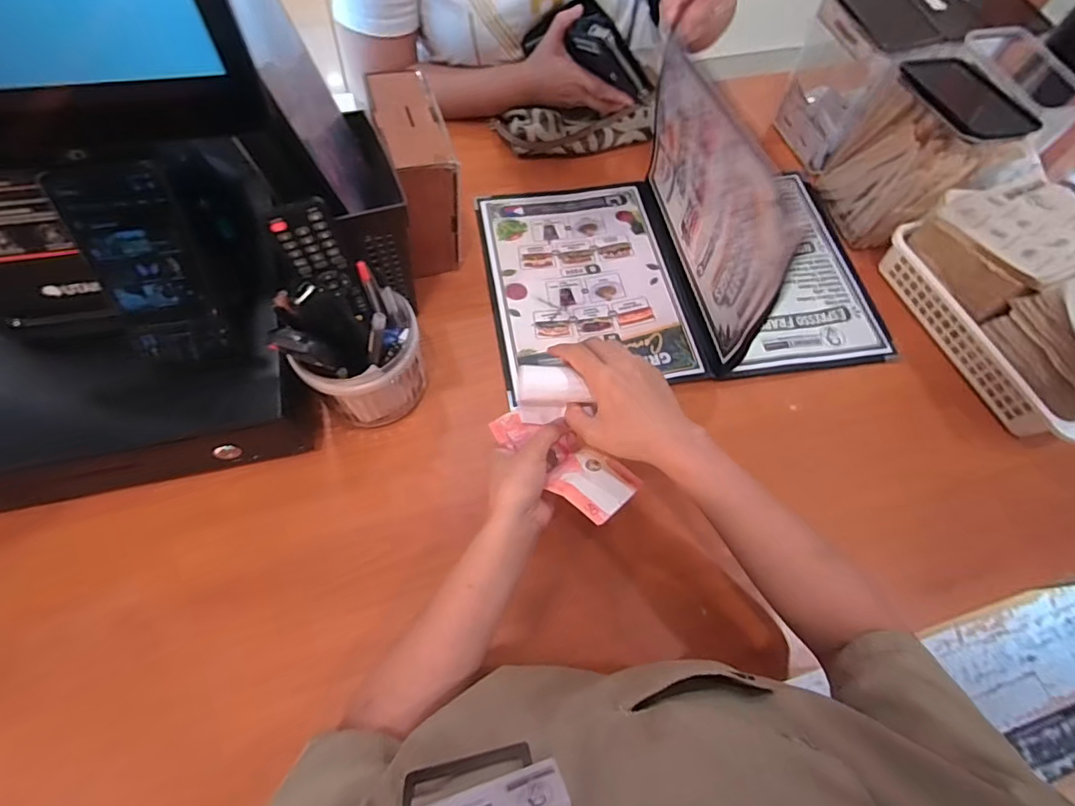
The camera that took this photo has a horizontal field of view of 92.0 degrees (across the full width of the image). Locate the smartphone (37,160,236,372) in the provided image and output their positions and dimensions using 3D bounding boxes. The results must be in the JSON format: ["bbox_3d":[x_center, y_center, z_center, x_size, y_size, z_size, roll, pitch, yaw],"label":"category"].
[{"bbox_3d":[-0.292,-0.095,0.395,0.073,0.157,0.009,-9,39,-9],"label":"smartphone"}]

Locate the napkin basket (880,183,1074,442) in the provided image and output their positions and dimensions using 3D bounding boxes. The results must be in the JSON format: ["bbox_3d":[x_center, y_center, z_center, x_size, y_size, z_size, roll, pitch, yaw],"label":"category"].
[{"bbox_3d":[0.555,-0.111,0.579,0.151,0.124,0.285,-17,66,-11],"label":"napkin basket"}]

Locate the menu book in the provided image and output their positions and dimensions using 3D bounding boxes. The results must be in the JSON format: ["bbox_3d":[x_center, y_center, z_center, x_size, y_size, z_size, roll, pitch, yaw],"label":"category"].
[{"bbox_3d":[0.178,-0.200,0.570,0.461,0.178,0.300,-6,65,-6],"label":"menu book"}]

